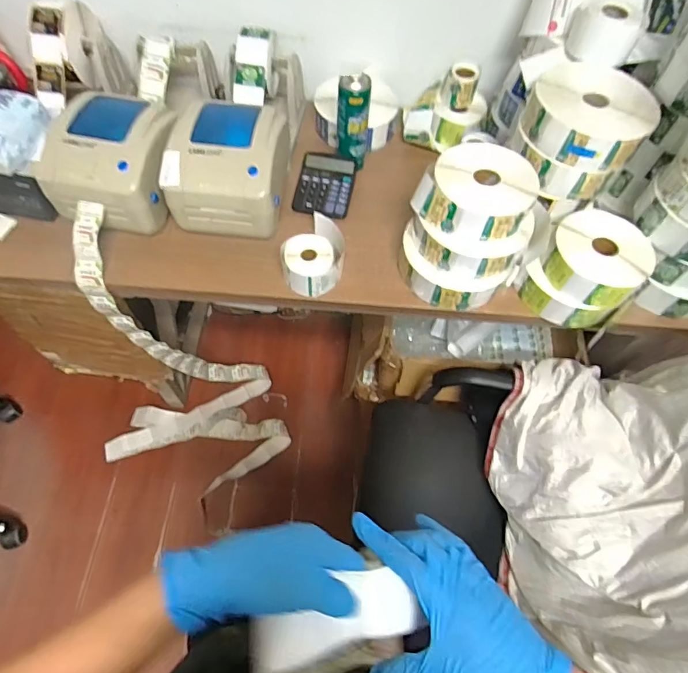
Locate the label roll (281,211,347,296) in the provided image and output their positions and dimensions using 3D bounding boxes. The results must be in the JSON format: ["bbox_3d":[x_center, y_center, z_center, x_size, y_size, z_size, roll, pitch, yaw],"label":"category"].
[{"bbox_3d":[-0.053,-0.145,0.848,0.113,0.075,0.141,37,66,16],"label":"label roll"}]

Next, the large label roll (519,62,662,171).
[{"bbox_3d":[0.419,-0.380,0.779,0.198,0.060,0.201,1,61,-2],"label":"large label roll"}]

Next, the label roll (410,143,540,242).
[{"bbox_3d":[0.228,-0.241,0.765,0.175,0.054,0.173,1,61,-2],"label":"label roll"}]

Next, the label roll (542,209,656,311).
[{"bbox_3d":[0.437,-0.140,0.785,0.155,0.062,0.160,1,61,-2],"label":"label roll"}]

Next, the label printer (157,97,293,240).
[{"bbox_3d":[-0.213,-0.316,0.872,0.194,0.155,0.222,4,61,-1],"label":"label printer"}]

